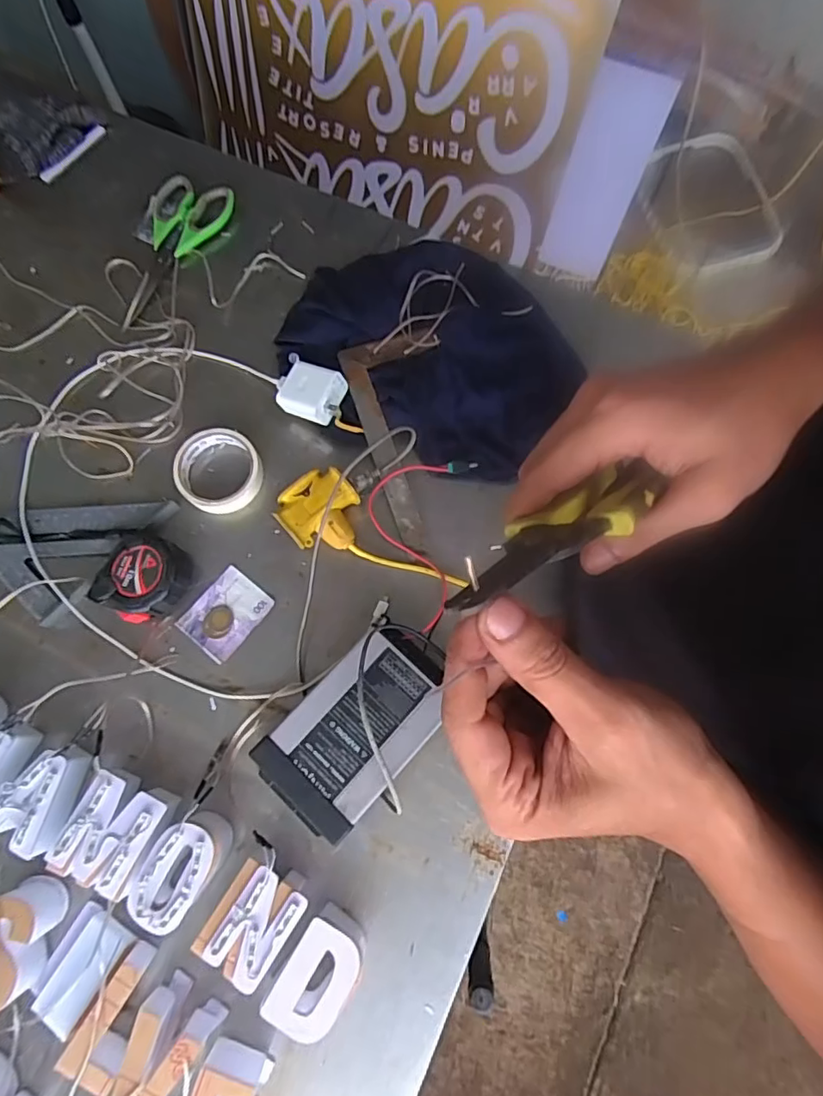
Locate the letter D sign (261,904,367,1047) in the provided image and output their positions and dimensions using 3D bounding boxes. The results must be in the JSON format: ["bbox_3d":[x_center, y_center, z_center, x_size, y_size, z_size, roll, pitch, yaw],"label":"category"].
[{"bbox_3d":[-0.077,0.358,0.470,0.060,0.045,0.088,30,76,7],"label":"letter D sign"}]

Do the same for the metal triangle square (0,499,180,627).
[{"bbox_3d":[-0.369,0.014,0.574,0.225,0.017,0.125,-4,75,-2],"label":"metal triangle square"}]

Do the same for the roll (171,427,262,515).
[{"bbox_3d":[-0.208,-0.084,0.593,0.090,0.024,0.095,0,75,-1],"label":"roll"}]

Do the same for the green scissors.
[{"bbox_3d":[-0.310,-0.371,0.677,0.102,0.011,0.213,26,76,6],"label":"green scissors"}]

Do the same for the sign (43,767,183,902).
[{"bbox_3d":[-0.260,0.252,0.496,0.082,0.049,0.085,19,74,4],"label":"sign"}]

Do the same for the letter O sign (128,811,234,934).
[{"bbox_3d":[-0.201,0.283,0.488,0.058,0.049,0.087,34,77,8],"label":"letter O sign"}]

